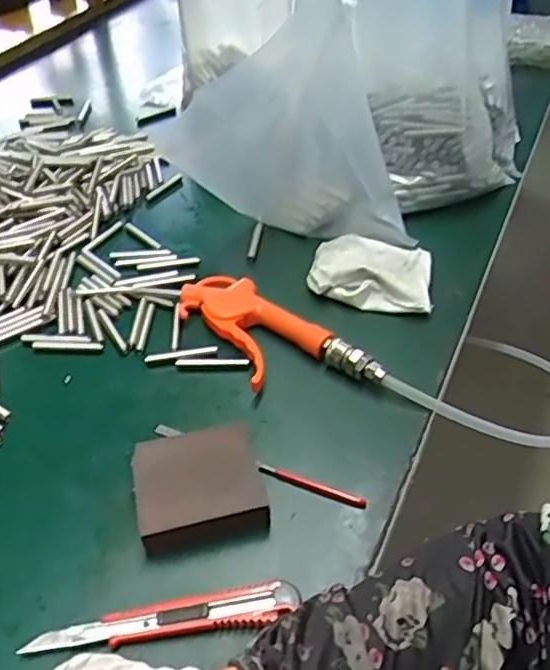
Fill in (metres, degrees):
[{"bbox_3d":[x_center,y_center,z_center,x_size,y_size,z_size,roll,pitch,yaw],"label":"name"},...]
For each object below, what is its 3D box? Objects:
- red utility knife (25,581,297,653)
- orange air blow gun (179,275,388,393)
[{"bbox_3d":[-0.062,0.163,0.374,0.149,0.014,0.020,-5,44,-5],"label":"red utility knife"},{"bbox_3d":[-0.009,0.005,0.523,0.075,0.026,0.182,-35,53,-30],"label":"orange air blow gun"}]

